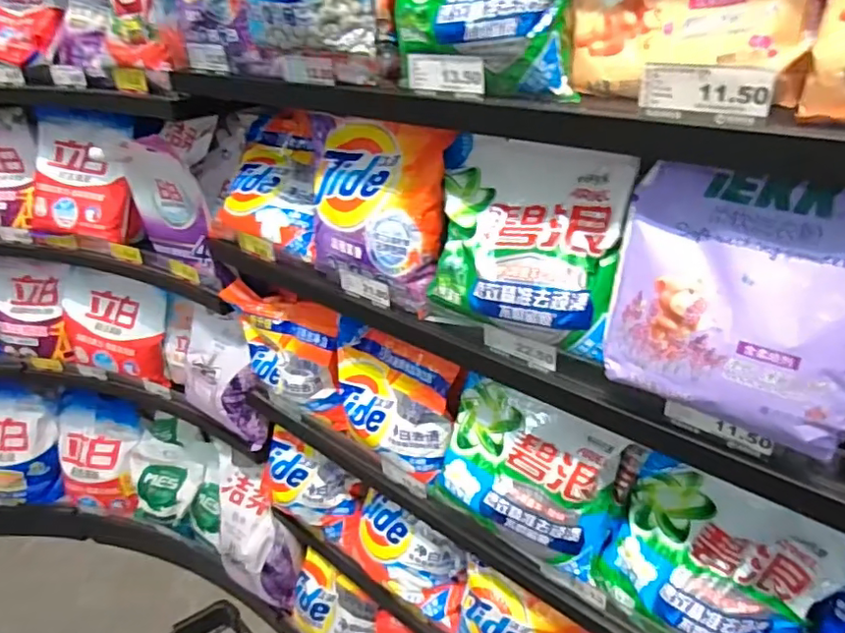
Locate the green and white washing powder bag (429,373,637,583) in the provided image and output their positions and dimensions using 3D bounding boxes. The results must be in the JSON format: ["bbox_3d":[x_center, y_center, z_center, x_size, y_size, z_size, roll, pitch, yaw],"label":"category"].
[{"bbox_3d":[0.130,0.198,0.746,0.229,0.169,0.110,21,38,35],"label":"green and white washing powder bag"}]

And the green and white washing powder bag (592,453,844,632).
[{"bbox_3d":[0.326,0.279,0.658,0.134,0.137,0.219,-28,38,-35],"label":"green and white washing powder bag"}]

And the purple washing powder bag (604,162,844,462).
[{"bbox_3d":[0.250,-0.011,0.462,0.202,0.179,0.072,21,38,36],"label":"purple washing powder bag"}]

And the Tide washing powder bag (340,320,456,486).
[{"bbox_3d":[-0.051,0.131,0.899,0.227,0.183,0.082,24,40,38],"label":"Tide washing powder bag"}]

